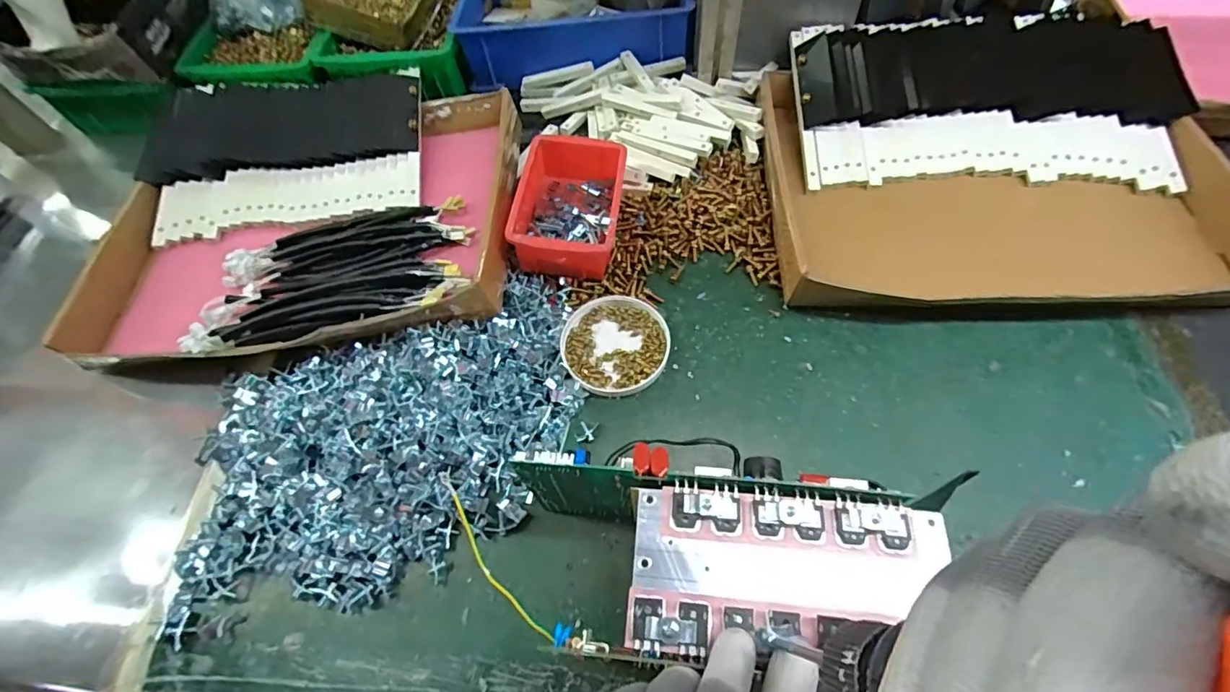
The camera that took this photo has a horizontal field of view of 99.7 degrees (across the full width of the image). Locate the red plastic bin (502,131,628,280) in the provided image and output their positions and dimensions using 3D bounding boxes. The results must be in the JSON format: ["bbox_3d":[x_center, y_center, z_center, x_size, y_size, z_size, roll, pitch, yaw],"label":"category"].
[{"bbox_3d":[-0.043,-0.147,0.537,0.101,0.062,0.157,4,61,6],"label":"red plastic bin"}]

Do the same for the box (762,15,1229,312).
[{"bbox_3d":[0.376,-0.204,0.543,0.419,0.064,0.374,1,61,4],"label":"box"}]

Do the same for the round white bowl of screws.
[{"bbox_3d":[0.000,-0.003,0.492,0.098,0.009,0.103,-1,61,2],"label":"round white bowl of screws"}]

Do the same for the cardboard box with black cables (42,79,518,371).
[{"bbox_3d":[-0.337,-0.161,0.581,0.457,0.072,0.384,-5,61,0],"label":"cardboard box with black cables"}]

